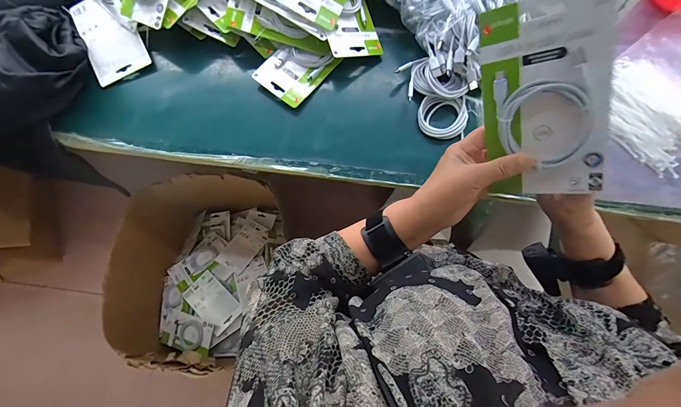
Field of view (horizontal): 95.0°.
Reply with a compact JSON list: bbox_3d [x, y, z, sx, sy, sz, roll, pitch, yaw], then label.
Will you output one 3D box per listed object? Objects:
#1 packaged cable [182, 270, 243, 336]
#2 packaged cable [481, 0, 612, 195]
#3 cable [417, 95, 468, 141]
[{"bbox_3d":[-0.383,0.287,0.927,0.175,0.012,0.100,35,63,24],"label":"packaged cable"},{"bbox_3d":[0.187,-0.094,0.291,0.095,0.025,0.178,-1,110,32],"label":"packaged cable"},{"bbox_3d":[0.171,-0.142,0.519,0.080,0.014,0.076,-2,75,1],"label":"cable"}]

